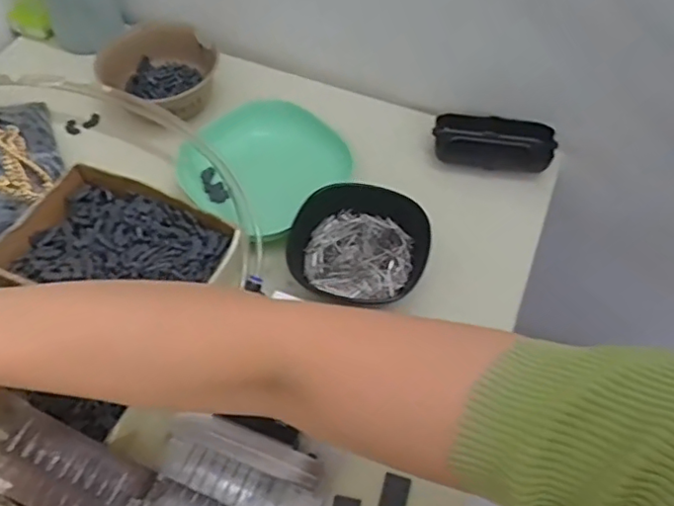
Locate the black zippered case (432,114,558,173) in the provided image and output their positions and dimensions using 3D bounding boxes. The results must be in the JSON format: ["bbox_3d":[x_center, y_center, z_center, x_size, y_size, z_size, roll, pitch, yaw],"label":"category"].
[{"bbox_3d":[0.150,-0.105,0.581,0.114,0.036,0.044,15,58,9],"label":"black zippered case"}]

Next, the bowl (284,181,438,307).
[{"bbox_3d":[0.019,-0.009,0.483,0.111,0.034,0.095,7,57,4],"label":"bowl"}]

